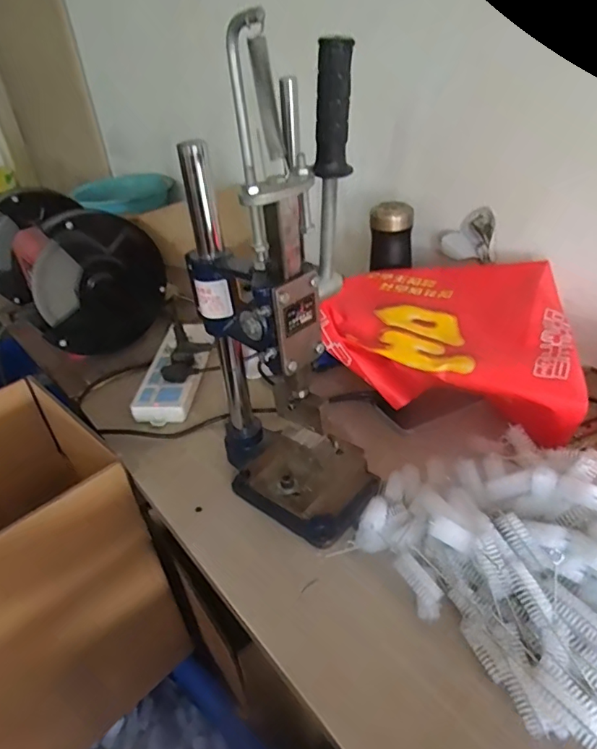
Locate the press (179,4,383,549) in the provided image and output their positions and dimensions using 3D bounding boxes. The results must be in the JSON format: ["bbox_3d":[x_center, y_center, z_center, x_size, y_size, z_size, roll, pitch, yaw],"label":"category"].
[{"bbox_3d":[-0.016,-0.052,0.484,0.153,0.427,0.169,-11,34,-7],"label":"press"}]

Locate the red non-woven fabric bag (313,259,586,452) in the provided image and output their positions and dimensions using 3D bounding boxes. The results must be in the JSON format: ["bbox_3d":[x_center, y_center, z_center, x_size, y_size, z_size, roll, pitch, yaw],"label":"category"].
[{"bbox_3d":[0.218,-0.060,0.693,0.317,0.105,0.283,13,38,26],"label":"red non-woven fabric bag"}]

